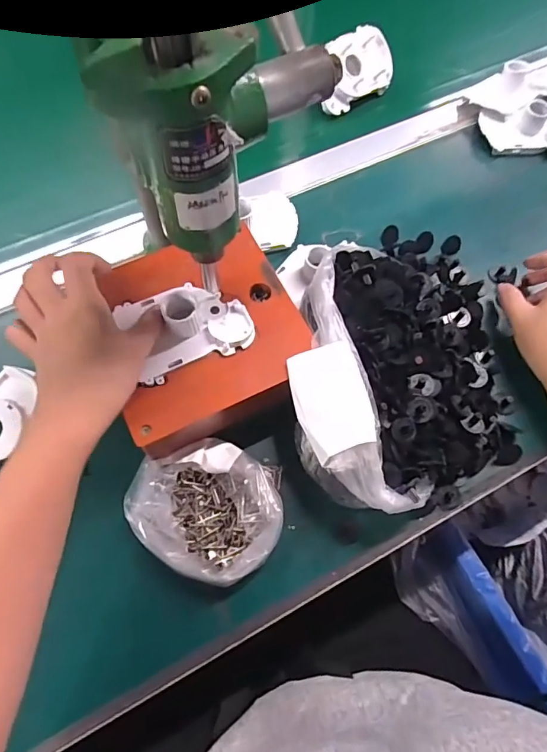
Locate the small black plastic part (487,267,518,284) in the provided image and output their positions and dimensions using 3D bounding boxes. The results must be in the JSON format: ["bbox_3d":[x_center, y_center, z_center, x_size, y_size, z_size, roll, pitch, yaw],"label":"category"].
[{"bbox_3d":[0.224,-0.099,0.459,0.022,0.016,0.015,2,66,0],"label":"small black plastic part"}]

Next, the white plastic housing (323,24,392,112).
[{"bbox_3d":[0.088,-0.355,0.551,0.093,0.040,0.071,-29,110,-9],"label":"white plastic housing"}]

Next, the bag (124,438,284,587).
[{"bbox_3d":[-0.050,0.099,0.362,0.113,0.031,0.095,20,67,7],"label":"bag"}]

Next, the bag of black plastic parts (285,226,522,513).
[{"bbox_3d":[0.107,-0.025,0.394,0.194,0.083,0.254,-7,67,-4],"label":"bag of black plastic parts"}]

